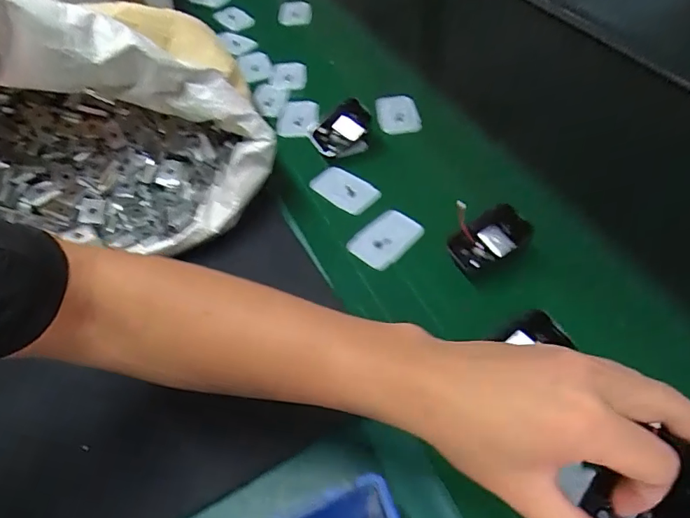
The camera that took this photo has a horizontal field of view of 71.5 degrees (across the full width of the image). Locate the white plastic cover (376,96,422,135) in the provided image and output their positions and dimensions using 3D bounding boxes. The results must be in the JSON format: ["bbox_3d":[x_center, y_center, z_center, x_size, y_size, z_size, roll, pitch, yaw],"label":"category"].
[{"bbox_3d":[0.065,-0.184,0.599,0.048,0.007,0.078,-8,53,0],"label":"white plastic cover"}]

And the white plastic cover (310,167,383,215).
[{"bbox_3d":[-0.001,-0.077,0.518,0.074,0.006,0.045,34,64,27],"label":"white plastic cover"}]

